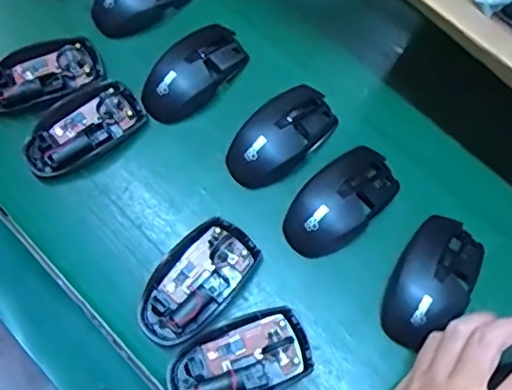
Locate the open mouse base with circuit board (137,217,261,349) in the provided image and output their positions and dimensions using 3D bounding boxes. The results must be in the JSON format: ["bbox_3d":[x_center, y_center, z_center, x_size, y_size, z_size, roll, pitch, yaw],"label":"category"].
[{"bbox_3d":[-0.046,0.066,0.441,0.057,0.024,0.104,36,75,13],"label":"open mouse base with circuit board"}]

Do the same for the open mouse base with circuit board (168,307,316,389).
[{"bbox_3d":[-0.011,0.123,0.419,0.104,0.025,0.057,-22,71,-6],"label":"open mouse base with circuit board"}]

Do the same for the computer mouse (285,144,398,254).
[{"bbox_3d":[0.069,0.004,0.461,0.056,0.031,0.103,41,76,14],"label":"computer mouse"}]

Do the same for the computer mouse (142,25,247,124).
[{"bbox_3d":[-0.055,-0.108,0.503,0.100,0.033,0.052,-42,74,-12],"label":"computer mouse"}]

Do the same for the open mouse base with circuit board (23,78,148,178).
[{"bbox_3d":[-0.146,-0.054,0.491,0.104,0.023,0.052,-39,74,-11],"label":"open mouse base with circuit board"}]

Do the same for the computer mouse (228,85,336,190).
[{"bbox_3d":[0.021,-0.050,0.481,0.101,0.032,0.054,-43,75,-13],"label":"computer mouse"}]

